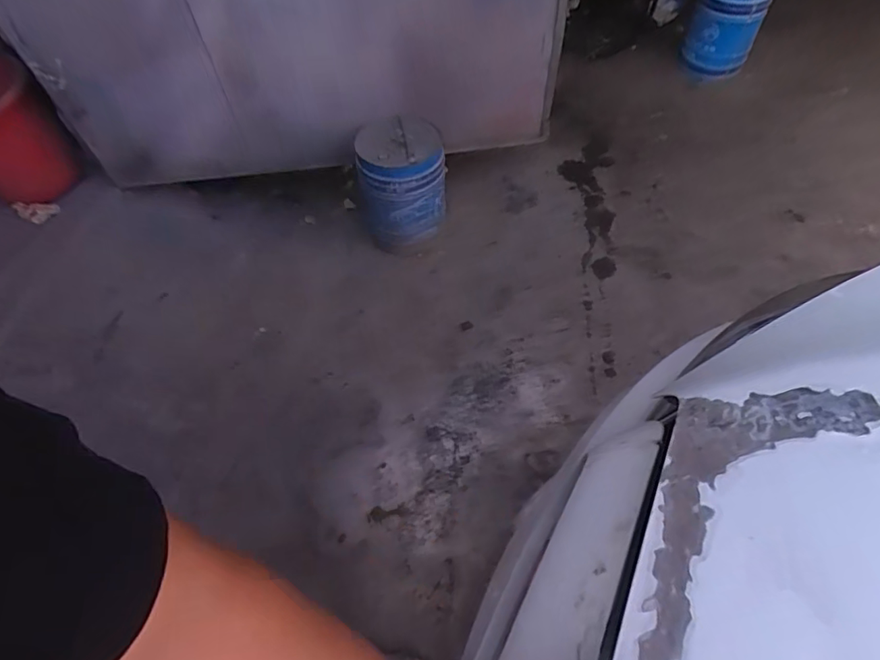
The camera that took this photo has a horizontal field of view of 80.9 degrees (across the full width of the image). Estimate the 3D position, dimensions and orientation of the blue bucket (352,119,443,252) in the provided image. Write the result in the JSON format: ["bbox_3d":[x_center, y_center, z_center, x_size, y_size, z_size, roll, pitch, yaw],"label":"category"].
[{"bbox_3d":[-0.116,-0.450,1.587,0.249,0.399,0.269,-2,55,3],"label":"blue bucket"}]

